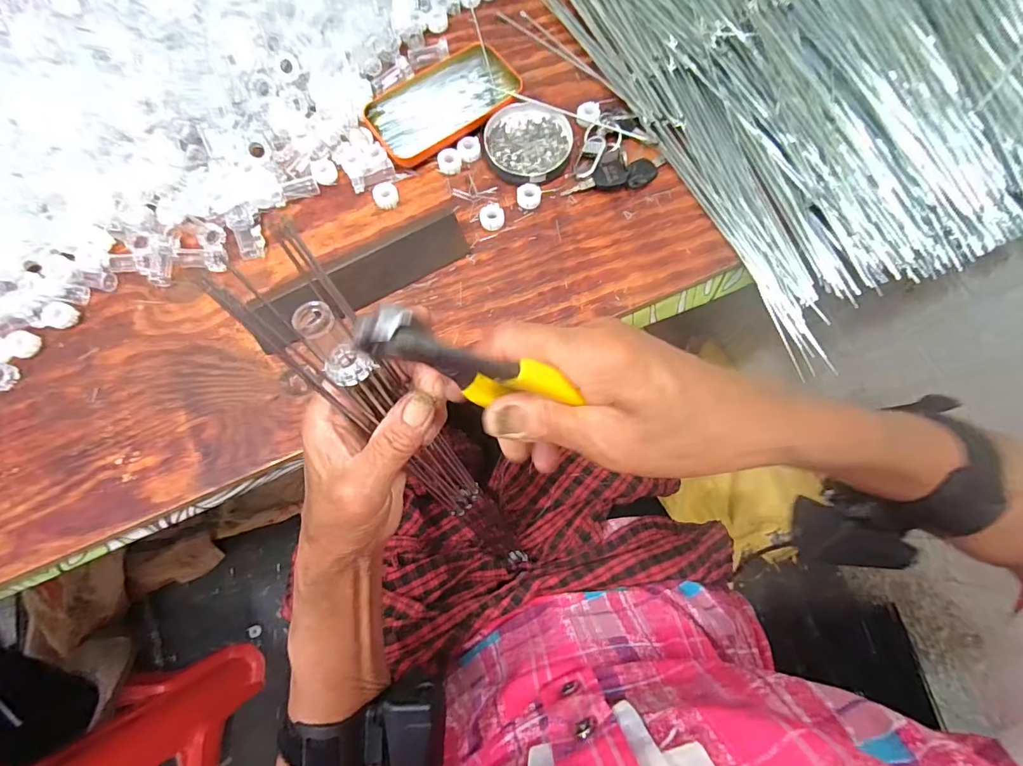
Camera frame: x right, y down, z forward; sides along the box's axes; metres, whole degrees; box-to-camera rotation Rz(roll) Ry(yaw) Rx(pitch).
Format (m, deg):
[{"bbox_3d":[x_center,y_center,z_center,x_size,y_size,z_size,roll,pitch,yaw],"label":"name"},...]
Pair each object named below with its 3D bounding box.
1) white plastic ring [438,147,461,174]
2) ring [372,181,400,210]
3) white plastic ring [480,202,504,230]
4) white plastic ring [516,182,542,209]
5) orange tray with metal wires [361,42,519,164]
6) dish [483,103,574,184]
[{"bbox_3d":[-0.057,-0.207,0.437,0.021,0.007,0.022,0,75,0],"label":"white plastic ring"},{"bbox_3d":[-0.114,-0.172,0.426,0.021,0.009,0.025,-2,75,-1],"label":"ring"},{"bbox_3d":[-0.018,-0.150,0.423,0.021,0.007,0.025,-7,76,-2],"label":"white plastic ring"},{"bbox_3d":[0.016,-0.171,0.427,0.022,0.006,0.022,0,82,-2],"label":"white plastic ring"},{"bbox_3d":[-0.067,-0.270,0.450,0.143,0.015,0.083,-36,79,-9],"label":"orange tray with metal wires"},{"bbox_3d":[0.016,-0.227,0.439,0.081,0.013,0.082,0,75,0],"label":"dish"}]

